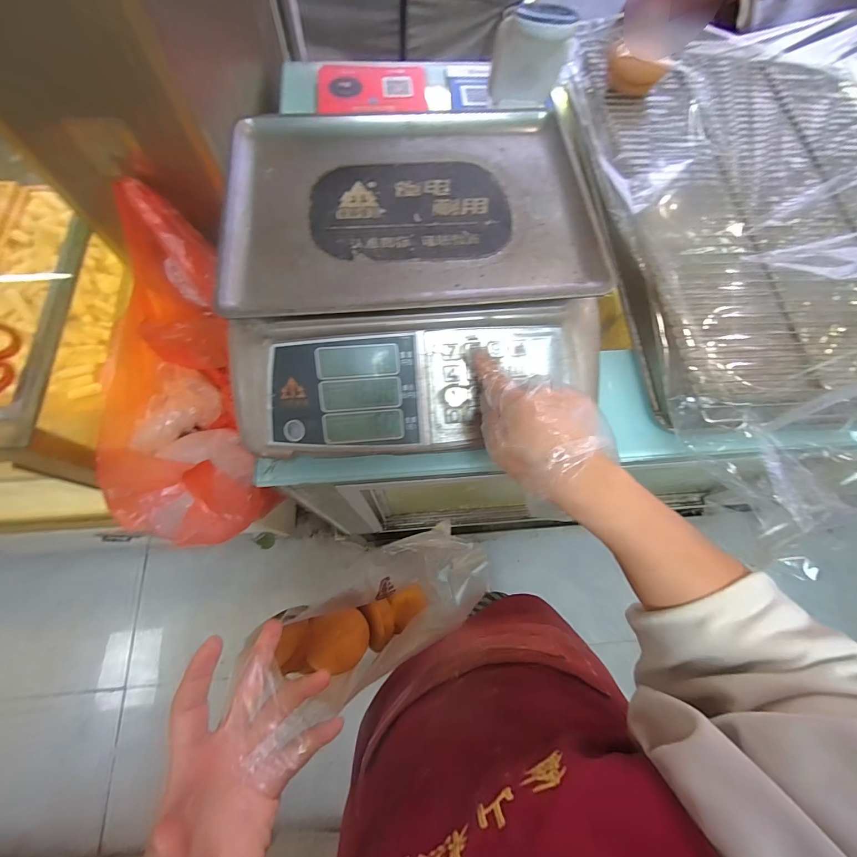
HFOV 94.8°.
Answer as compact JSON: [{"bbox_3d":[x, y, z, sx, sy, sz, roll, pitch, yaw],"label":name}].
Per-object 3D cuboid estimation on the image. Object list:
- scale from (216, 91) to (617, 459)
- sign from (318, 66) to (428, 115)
[{"bbox_3d":[-0.011,-0.154,0.386,0.332,0.088,0.332,-2,70,-4],"label":"scale"},{"bbox_3d":[-0.082,-0.498,0.579,0.155,0.011,0.099,-4,70,-4],"label":"sign"}]

